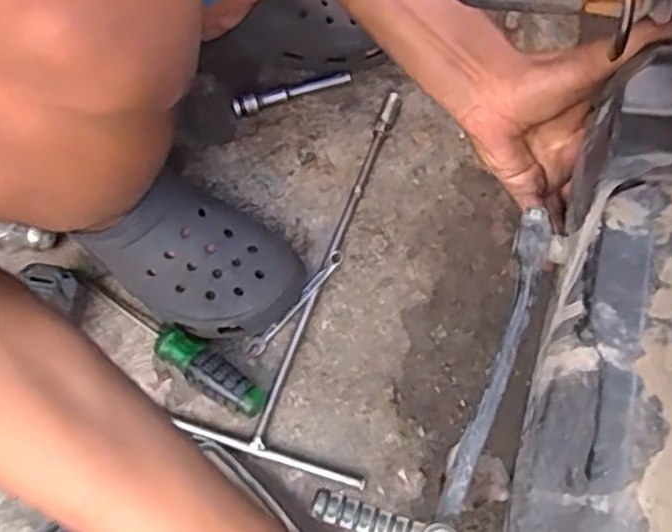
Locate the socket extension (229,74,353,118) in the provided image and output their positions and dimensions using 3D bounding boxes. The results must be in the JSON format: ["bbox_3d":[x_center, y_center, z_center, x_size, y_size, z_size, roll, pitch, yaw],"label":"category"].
[{"bbox_3d":[-0.046,-0.181,0.706,0.123,0.016,0.021,-22,69,-9],"label":"socket extension"}]

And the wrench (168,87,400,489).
[{"bbox_3d":[0.003,-0.004,0.637,0.157,0.023,0.374,18,69,7],"label":"wrench"}]

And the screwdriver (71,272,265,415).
[{"bbox_3d":[-0.153,0.058,0.604,0.220,0.033,0.033,36,72,14],"label":"screwdriver"}]

